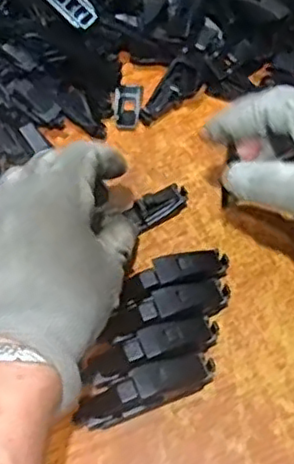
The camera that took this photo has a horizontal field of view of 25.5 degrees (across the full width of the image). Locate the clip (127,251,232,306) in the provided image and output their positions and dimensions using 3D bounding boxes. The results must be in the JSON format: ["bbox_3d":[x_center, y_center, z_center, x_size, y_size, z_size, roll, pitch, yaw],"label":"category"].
[{"bbox_3d":[0.018,0.027,0.396,0.066,0.024,0.019,-15,59,-6],"label":"clip"}]

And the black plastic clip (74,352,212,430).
[{"bbox_3d":[-0.001,0.088,0.362,0.081,0.023,0.020,-18,59,-7],"label":"black plastic clip"}]

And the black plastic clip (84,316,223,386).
[{"bbox_3d":[0.004,0.067,0.372,0.079,0.021,0.021,-19,60,-8],"label":"black plastic clip"}]

